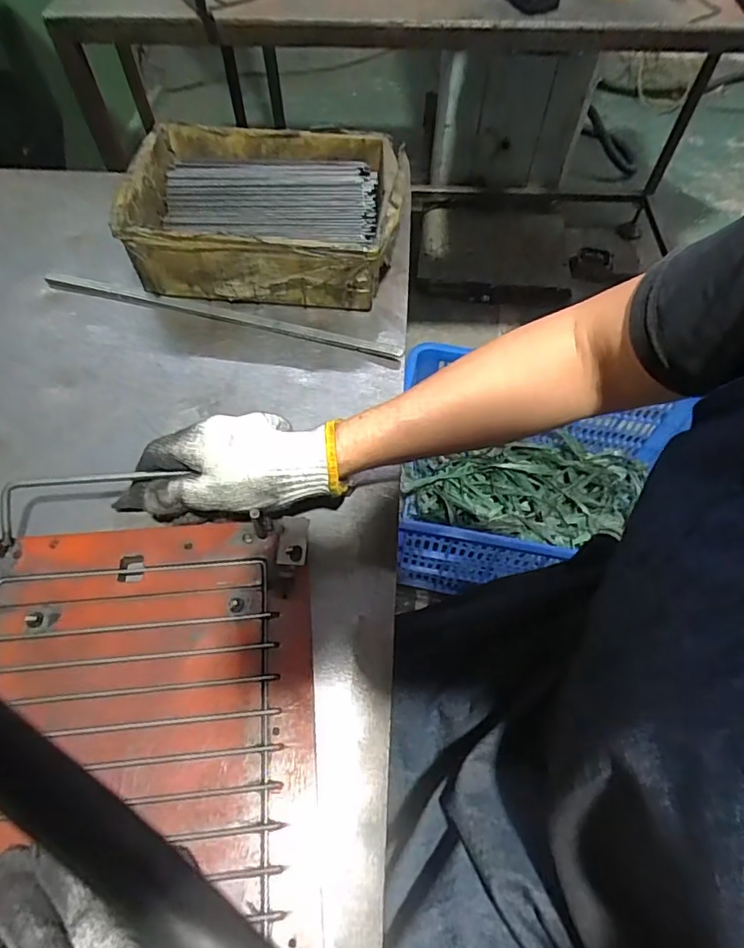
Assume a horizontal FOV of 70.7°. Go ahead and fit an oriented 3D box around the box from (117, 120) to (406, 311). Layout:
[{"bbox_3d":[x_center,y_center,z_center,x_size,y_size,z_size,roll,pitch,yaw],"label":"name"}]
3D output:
[{"bbox_3d":[-0.101,-0.257,0.525,0.256,0.077,0.179,5,61,2],"label":"box"}]

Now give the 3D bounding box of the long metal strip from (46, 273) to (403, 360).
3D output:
[{"bbox_3d":[-0.150,-0.151,0.504,0.358,0.005,0.016,14,61,7],"label":"long metal strip"}]

